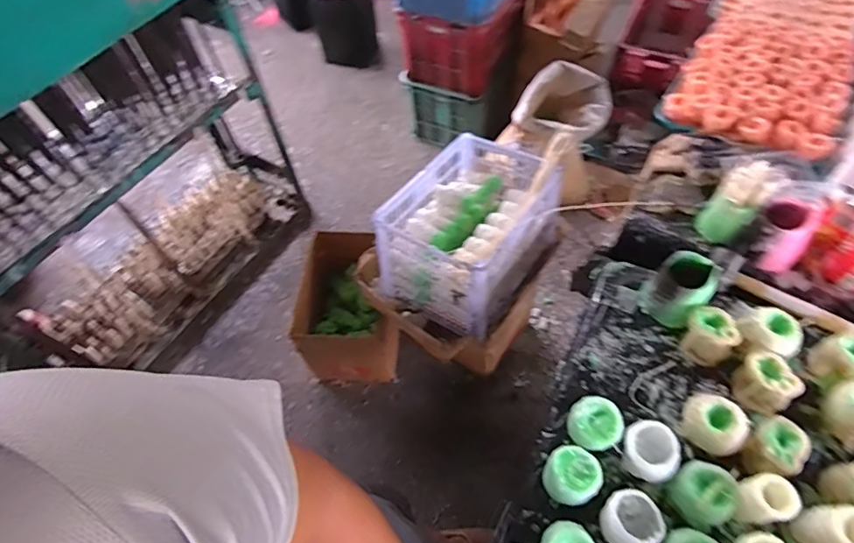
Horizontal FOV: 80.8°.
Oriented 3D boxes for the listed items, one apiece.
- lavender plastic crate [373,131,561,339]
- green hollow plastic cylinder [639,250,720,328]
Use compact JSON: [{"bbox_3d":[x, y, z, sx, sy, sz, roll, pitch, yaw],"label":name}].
[{"bbox_3d":[0.108,-0.105,1.216,0.309,0.234,0.420,31,64,21],"label":"lavender plastic crate"},{"bbox_3d":[0.423,0.029,0.846,0.091,0.092,0.095,33,65,23],"label":"green hollow plastic cylinder"}]

